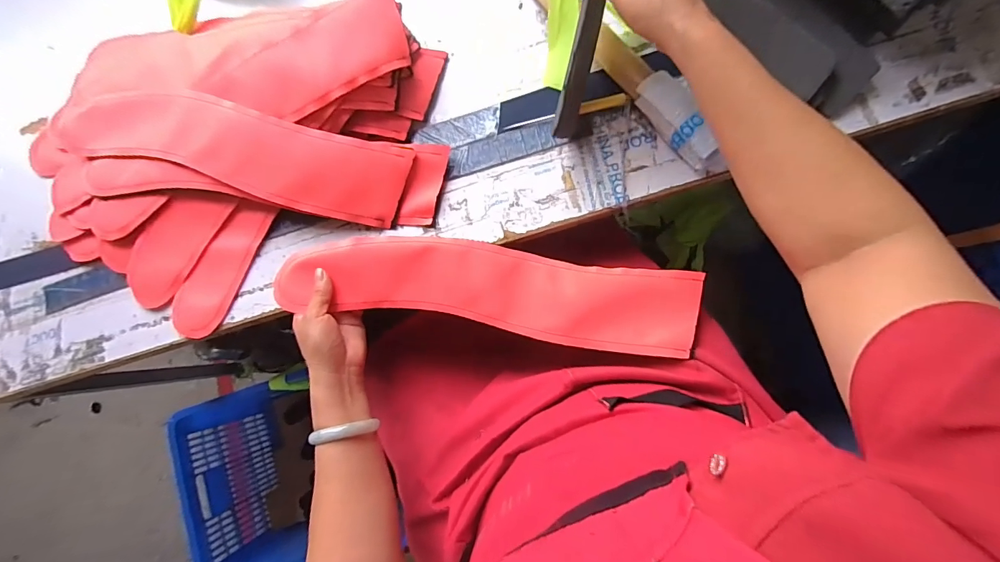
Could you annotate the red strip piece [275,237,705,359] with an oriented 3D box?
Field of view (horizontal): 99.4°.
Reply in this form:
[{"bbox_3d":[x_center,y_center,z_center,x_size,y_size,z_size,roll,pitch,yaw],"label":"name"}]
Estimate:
[{"bbox_3d":[-0.017,0.008,0.465,0.446,0.030,0.092,8,86,4],"label":"red strip piece"}]

